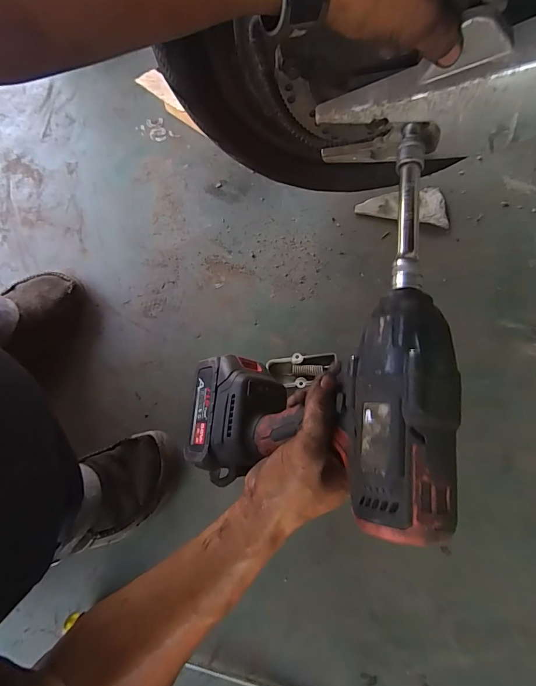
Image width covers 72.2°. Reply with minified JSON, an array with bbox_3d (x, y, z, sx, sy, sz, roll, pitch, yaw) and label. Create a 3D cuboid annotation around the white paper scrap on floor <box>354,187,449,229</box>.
[{"bbox_3d":[0.217,-0.226,0.589,0.142,0.008,0.068,12,74,5],"label":"white paper scrap on floor"}]

